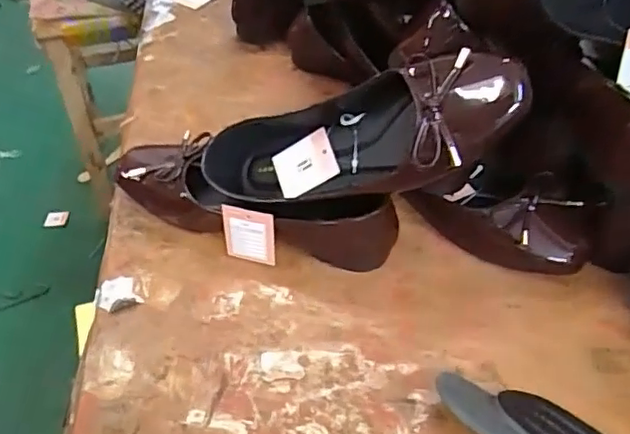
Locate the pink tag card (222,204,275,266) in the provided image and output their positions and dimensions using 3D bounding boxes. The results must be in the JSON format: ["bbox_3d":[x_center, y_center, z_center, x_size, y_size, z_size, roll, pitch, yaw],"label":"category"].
[{"bbox_3d":[-0.050,0.014,0.454,0.040,0.050,0.004,11,38,12],"label":"pink tag card"}]

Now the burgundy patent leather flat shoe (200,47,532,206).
[{"bbox_3d":[0.019,-0.051,0.425,0.250,0.061,0.072,-12,43,28],"label":"burgundy patent leather flat shoe"}]

